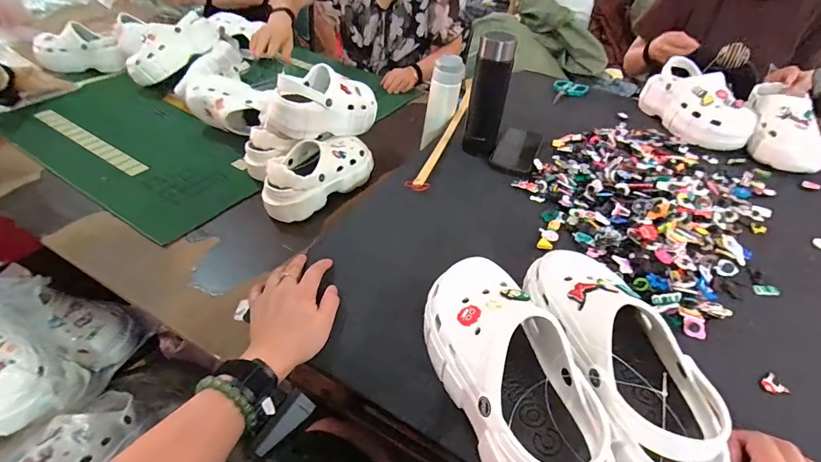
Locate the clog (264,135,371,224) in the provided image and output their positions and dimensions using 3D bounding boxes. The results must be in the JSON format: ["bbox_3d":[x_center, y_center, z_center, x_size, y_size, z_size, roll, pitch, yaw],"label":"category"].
[{"bbox_3d":[-0.181,-0.122,0.804,0.106,0.088,0.259,34,50,30],"label":"clog"}]

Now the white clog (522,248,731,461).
[{"bbox_3d":[0.202,0.106,0.388,0.100,0.079,0.248,-7,46,-11],"label":"white clog"}]

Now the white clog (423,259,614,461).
[{"bbox_3d":[0.090,0.124,0.377,0.108,0.091,0.241,-11,44,-16],"label":"white clog"}]

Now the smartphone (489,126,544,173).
[{"bbox_3d":[0.214,-0.164,0.804,0.080,0.013,0.172,19,44,17],"label":"smartphone"}]

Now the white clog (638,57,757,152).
[{"bbox_3d":[0.614,-0.269,0.863,0.099,0.113,0.236,-5,42,-9],"label":"white clog"}]

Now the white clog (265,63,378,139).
[{"bbox_3d":[-0.175,-0.257,0.840,0.235,0.127,0.096,-27,50,-30],"label":"white clog"}]

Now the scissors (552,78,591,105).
[{"bbox_3d":[0.402,-0.351,1.016,0.085,0.017,0.145,18,44,15],"label":"scissors"}]

